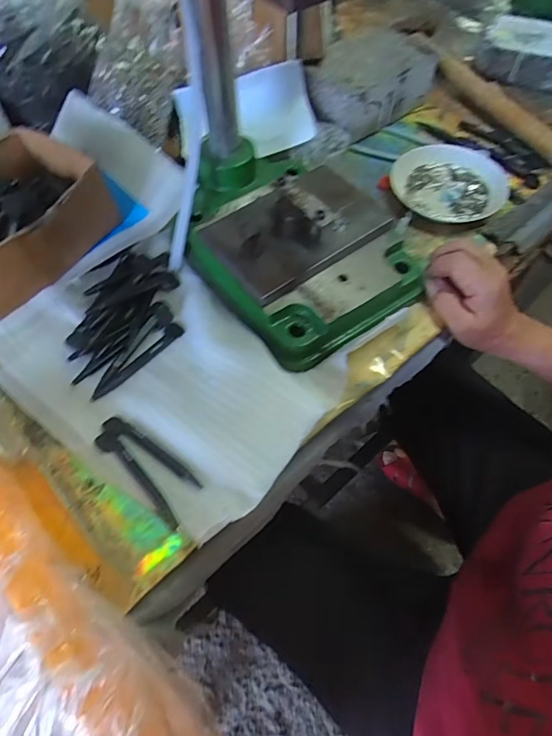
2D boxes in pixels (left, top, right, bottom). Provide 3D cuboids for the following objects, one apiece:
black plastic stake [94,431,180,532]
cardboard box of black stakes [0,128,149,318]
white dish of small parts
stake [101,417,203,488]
[{"bbox_3d":[-0.104,0.082,0.339,0.015,0.004,0.097,-38,66,-20],"label":"black plastic stake"},{"bbox_3d":[-0.244,-0.148,0.436,0.133,0.067,0.187,33,65,18],"label":"cardboard box of black stakes"},{"bbox_3d":[0.187,-0.200,0.491,0.119,0.016,0.112,0,59,0],"label":"white dish of small parts"},{"bbox_3d":[-0.095,0.063,0.350,0.096,0.005,0.014,29,64,16],"label":"stake"}]

